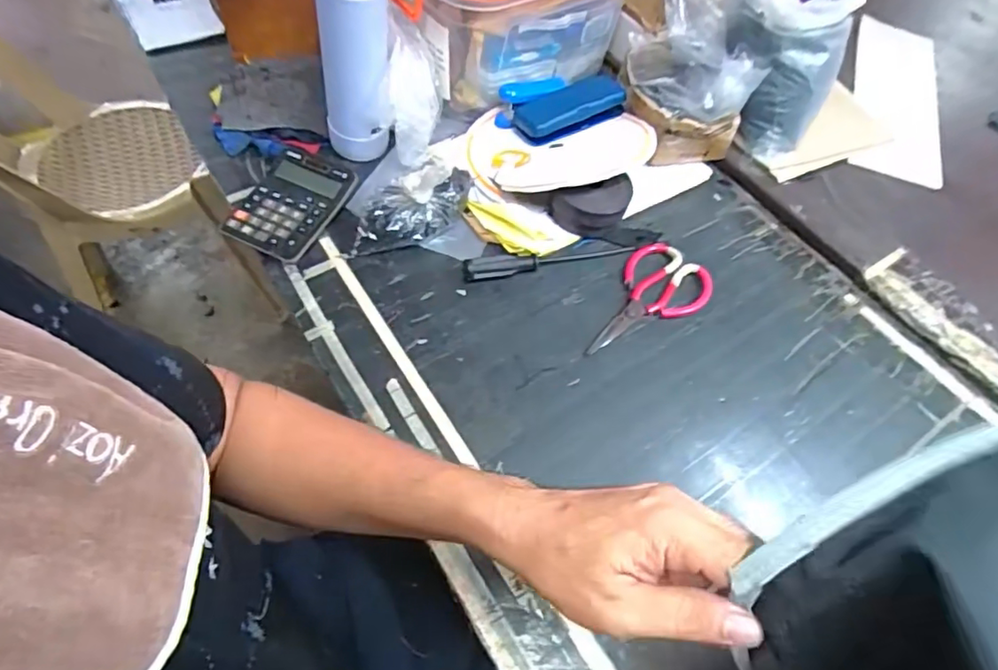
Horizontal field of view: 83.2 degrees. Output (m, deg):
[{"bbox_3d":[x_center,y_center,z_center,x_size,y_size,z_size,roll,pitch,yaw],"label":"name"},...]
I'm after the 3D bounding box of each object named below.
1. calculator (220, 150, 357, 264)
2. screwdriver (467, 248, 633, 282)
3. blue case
[{"bbox_3d":[-0.250,-0.159,0.677,0.108,0.018,0.145,25,60,11],"label":"calculator"},{"bbox_3d":[0.061,-0.093,0.670,0.209,0.023,0.023,-13,61,-11],"label":"screwdriver"},{"bbox_3d":[0.097,-0.299,0.753,0.145,0.035,0.071,-28,65,-19],"label":"blue case"}]

